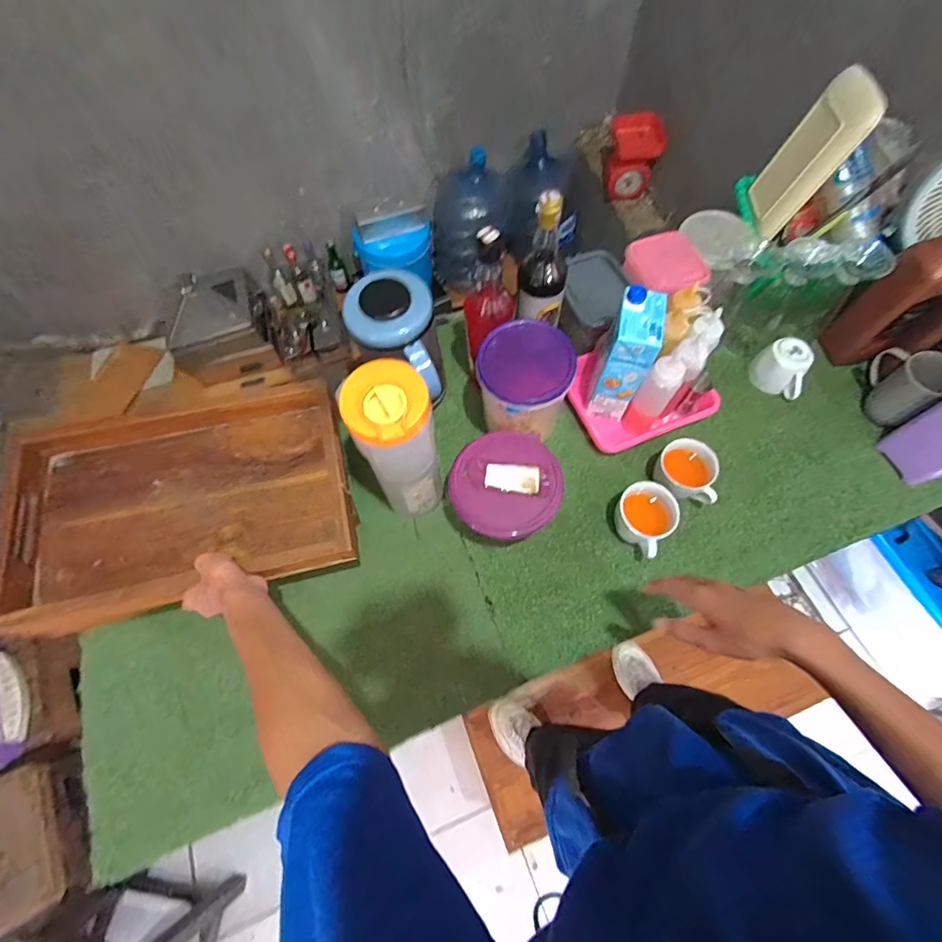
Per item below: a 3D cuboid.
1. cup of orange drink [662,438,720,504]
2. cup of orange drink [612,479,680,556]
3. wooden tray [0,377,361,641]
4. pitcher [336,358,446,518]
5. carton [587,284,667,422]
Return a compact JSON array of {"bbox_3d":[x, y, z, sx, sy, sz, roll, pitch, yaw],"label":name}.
[{"bbox_3d":[0.327,0.002,0.704,0.074,0.068,0.086,16,68,6],"label":"cup of orange drink"},{"bbox_3d":[0.255,0.065,0.674,0.086,0.077,0.087,0,67,-1],"label":"cup of orange drink"},{"bbox_3d":[-0.357,0.042,0.585,0.397,0.059,0.239,-13,68,-6],"label":"wooden tray"},{"bbox_3d":[-0.090,-0.027,0.586,0.087,0.254,0.085,-24,69,-11],"label":"pitcher"},{"bbox_3d":[0.227,-0.162,0.697,0.057,0.203,0.093,11,67,4],"label":"carton"}]

